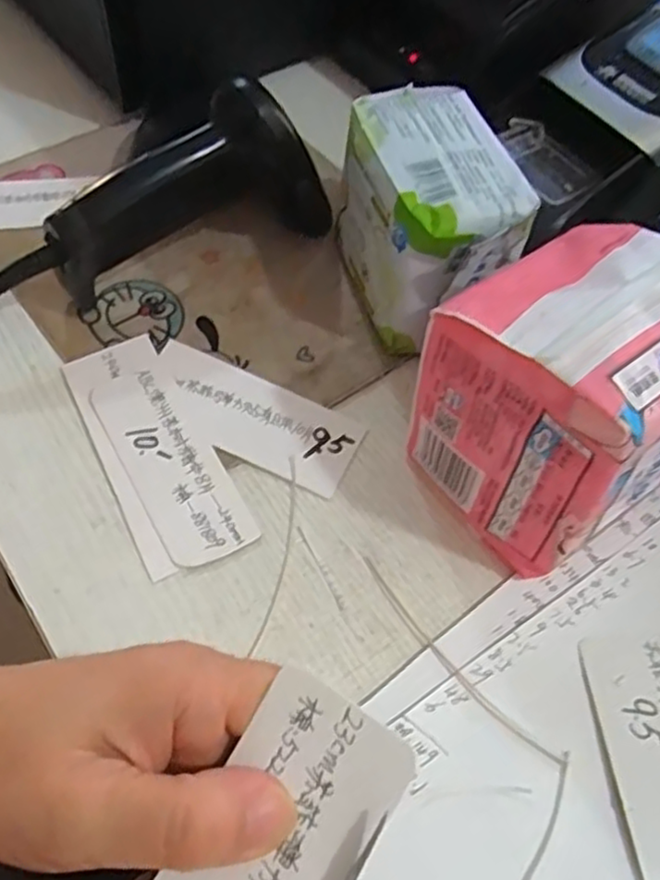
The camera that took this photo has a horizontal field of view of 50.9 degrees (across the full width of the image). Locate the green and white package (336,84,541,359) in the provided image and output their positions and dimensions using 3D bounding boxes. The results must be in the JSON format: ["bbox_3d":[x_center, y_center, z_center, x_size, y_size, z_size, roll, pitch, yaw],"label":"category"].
[{"bbox_3d":[0.047,-0.106,0.353,0.070,0.086,0.109,-15,61,-13],"label":"green and white package"}]

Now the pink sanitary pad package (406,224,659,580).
[{"bbox_3d":[0.097,-0.020,0.289,0.095,0.112,0.094,-32,67,-22],"label":"pink sanitary pad package"}]

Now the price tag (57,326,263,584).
[{"bbox_3d":[-0.082,0.003,0.323,0.048,0.004,0.125,-26,66,-15],"label":"price tag"}]

